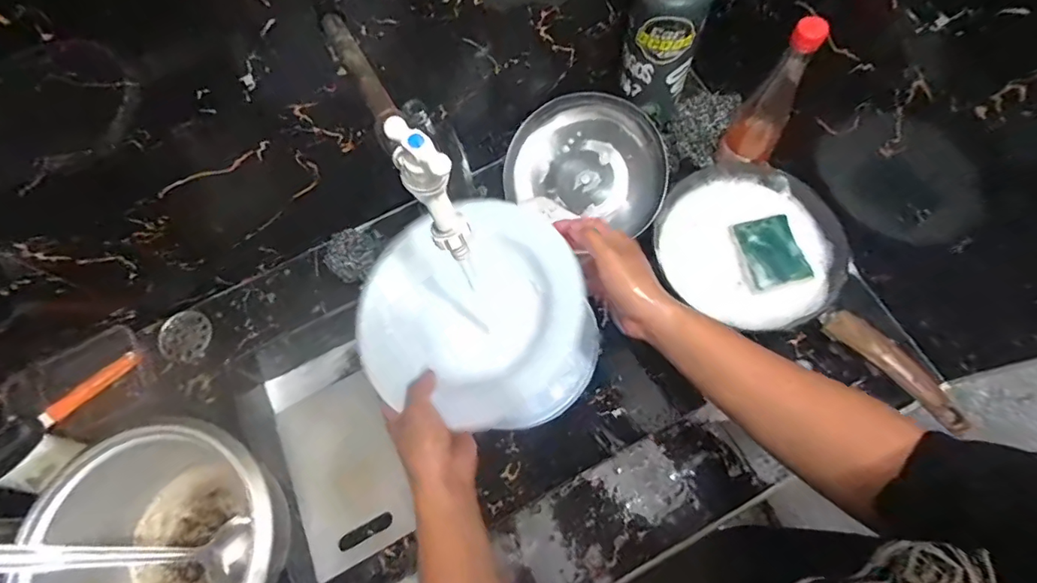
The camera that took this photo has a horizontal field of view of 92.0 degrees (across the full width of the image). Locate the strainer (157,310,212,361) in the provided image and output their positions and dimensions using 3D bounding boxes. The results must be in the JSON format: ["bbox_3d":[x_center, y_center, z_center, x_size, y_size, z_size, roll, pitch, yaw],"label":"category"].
[{"bbox_3d":[-0.462,0.060,0.693,0.070,0.008,0.066,-1,69,2],"label":"strainer"}]

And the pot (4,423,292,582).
[{"bbox_3d":[-0.363,0.282,0.550,0.243,0.156,0.240,-1,69,2],"label":"pot"}]

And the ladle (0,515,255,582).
[{"bbox_3d":[-0.443,0.274,0.516,0.298,0.044,0.076,16,66,-30],"label":"ladle"}]

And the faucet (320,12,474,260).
[{"bbox_3d":[-0.114,-0.154,0.390,0.034,0.098,0.259,-29,70,-8],"label":"faucet"}]

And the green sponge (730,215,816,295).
[{"bbox_3d":[0.328,-0.052,0.647,0.073,0.016,0.093,-11,69,-2],"label":"green sponge"}]

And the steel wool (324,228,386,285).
[{"bbox_3d":[-0.226,-0.053,0.699,0.067,0.035,0.080,25,72,11],"label":"steel wool"}]

